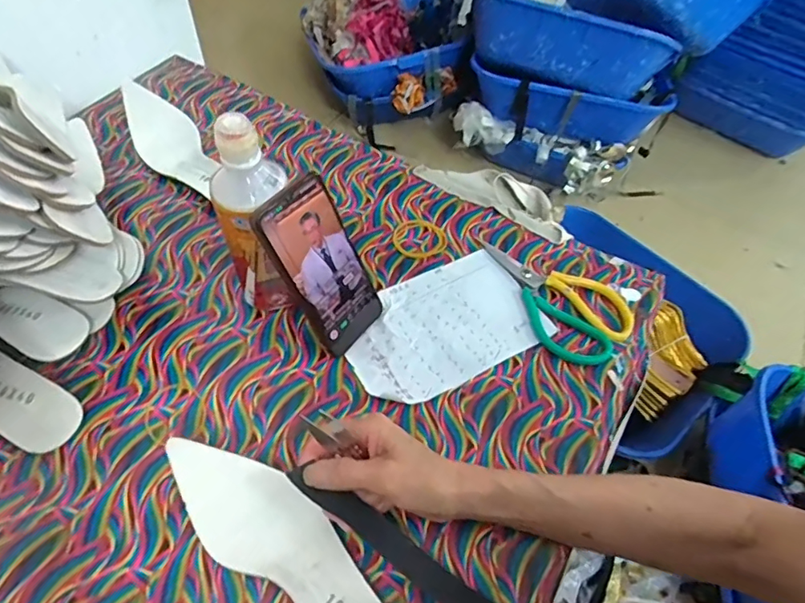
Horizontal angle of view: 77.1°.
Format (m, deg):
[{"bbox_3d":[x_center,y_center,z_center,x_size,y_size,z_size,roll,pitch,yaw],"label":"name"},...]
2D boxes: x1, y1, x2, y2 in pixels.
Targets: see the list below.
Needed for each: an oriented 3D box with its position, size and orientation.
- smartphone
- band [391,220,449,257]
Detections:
[{"bbox_3d":[-0.069,-0.029,0.451,0.012,0.161,0.073,11,50,38],"label":"smartphone"},{"bbox_3d":[0.020,-0.072,0.576,0.061,0.004,0.054,23,57,12],"label":"band"}]

